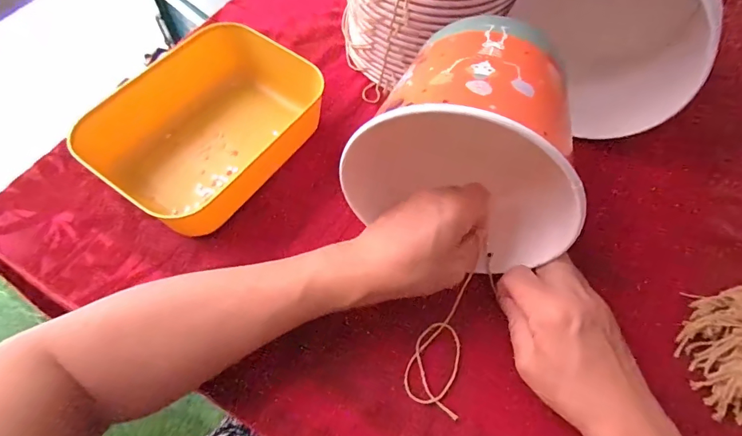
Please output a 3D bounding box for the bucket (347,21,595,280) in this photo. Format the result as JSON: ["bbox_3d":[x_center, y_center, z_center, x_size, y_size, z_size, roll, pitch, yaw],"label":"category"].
[{"bbox_3d":[0.080,-0.067,0.310,0.173,0.141,0.133,24,64,10],"label":"bucket"}]

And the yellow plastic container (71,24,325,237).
[{"bbox_3d":[-0.142,-0.082,0.366,0.144,0.057,0.191,36,67,16],"label":"yellow plastic container"}]

